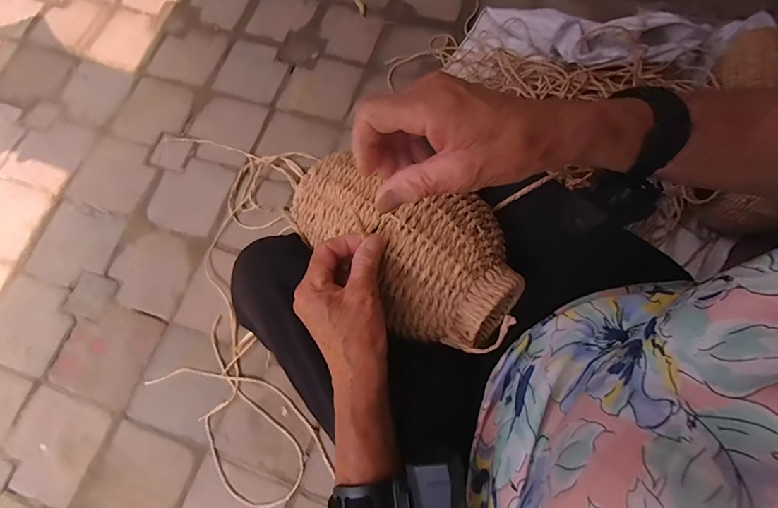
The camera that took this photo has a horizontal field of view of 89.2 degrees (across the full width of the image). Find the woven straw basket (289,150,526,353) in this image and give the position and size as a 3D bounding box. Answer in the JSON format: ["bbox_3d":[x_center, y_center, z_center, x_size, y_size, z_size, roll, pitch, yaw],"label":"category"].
[{"bbox_3d":[0.014,-0.018,0.402,0.261,0.107,0.143,35,76,16],"label":"woven straw basket"}]

